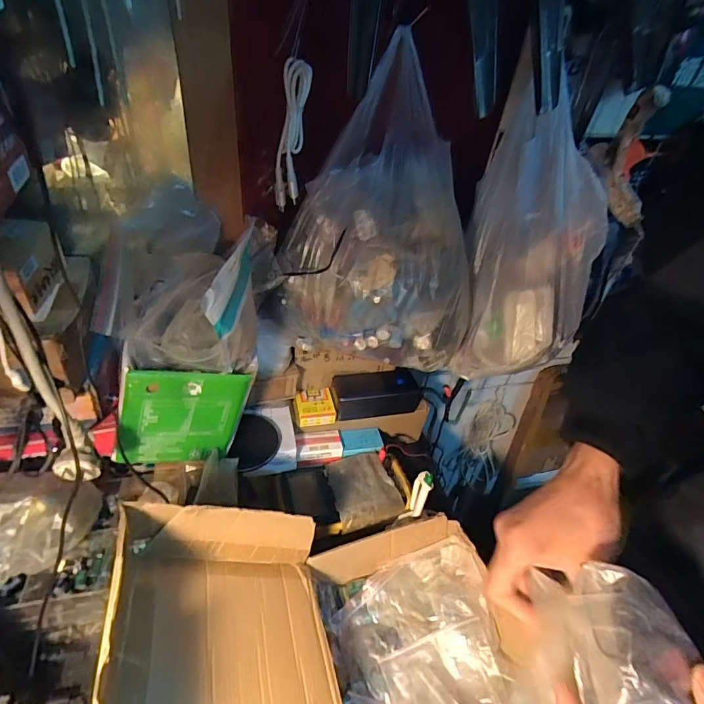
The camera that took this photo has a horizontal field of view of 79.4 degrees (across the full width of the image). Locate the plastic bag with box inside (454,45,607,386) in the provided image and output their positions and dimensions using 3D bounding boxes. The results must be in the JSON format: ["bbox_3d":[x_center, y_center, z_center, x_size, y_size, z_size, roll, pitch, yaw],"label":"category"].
[{"bbox_3d":[0.225,-0.145,0.530,0.151,0.368,0.087,0,13,-9],"label":"plastic bag with box inside"}]

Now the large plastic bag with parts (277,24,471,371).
[{"bbox_3d":[0.035,-0.141,0.479,0.232,0.273,0.158,2,37,-6],"label":"large plastic bag with parts"}]

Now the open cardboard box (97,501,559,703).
[{"bbox_3d":[-0.001,0.269,0.366,0.354,0.191,0.245,-6,39,-16],"label":"open cardboard box"}]

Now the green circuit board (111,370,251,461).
[{"bbox_3d":[-0.186,0.075,0.464,0.118,0.134,0.006,5,37,-30],"label":"green circuit board"}]

